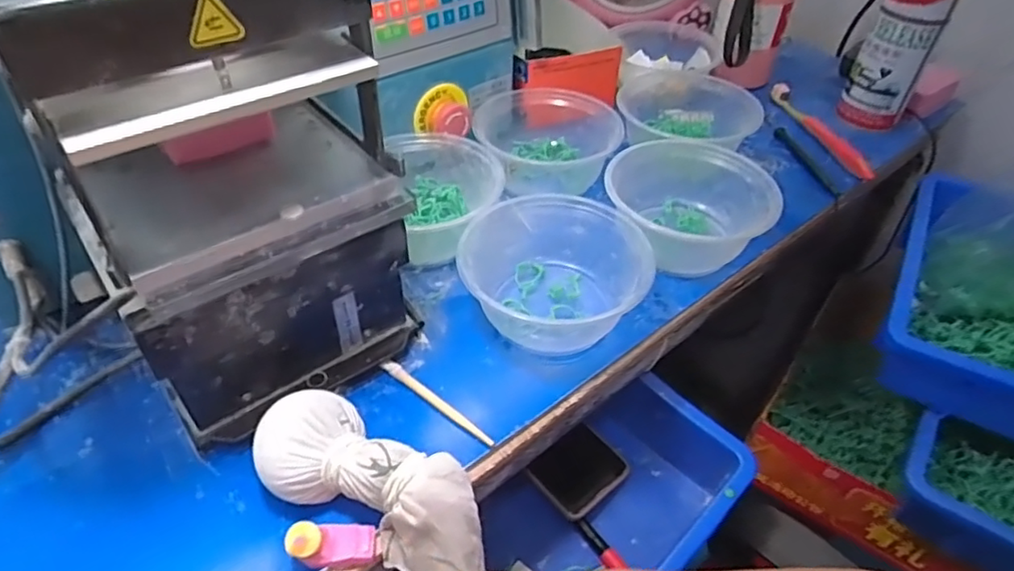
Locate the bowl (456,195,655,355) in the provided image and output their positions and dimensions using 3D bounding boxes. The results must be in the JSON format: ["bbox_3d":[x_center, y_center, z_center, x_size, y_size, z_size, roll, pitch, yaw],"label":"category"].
[{"bbox_3d":[0.028,-0.016,0.467,0.133,0.062,0.120,-8,46,-11],"label":"bowl"}]

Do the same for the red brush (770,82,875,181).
[{"bbox_3d":[0.337,-0.168,0.657,0.016,0.022,0.182,-8,45,-11],"label":"red brush"}]

